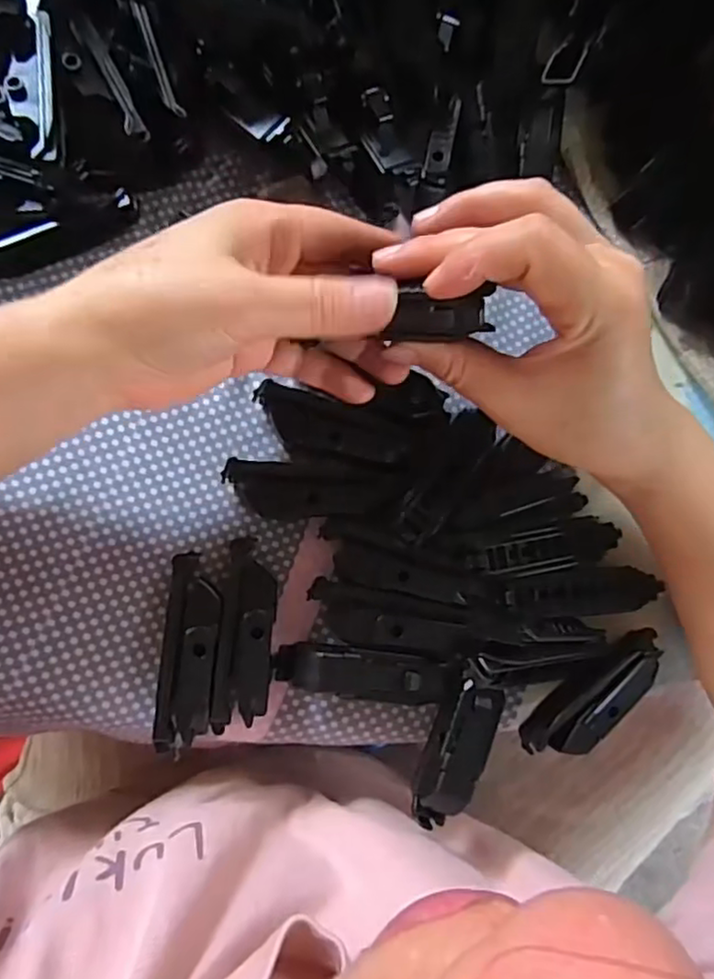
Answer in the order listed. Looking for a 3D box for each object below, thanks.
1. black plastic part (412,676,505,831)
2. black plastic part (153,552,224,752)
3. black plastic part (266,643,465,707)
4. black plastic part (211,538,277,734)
[{"bbox_3d":[0.042,0.117,0.289,0.025,0.022,0.066,21,80,-6],"label":"black plastic part"},{"bbox_3d":[-0.070,0.068,0.276,0.022,0.019,0.078,5,82,-8],"label":"black plastic part"},{"bbox_3d":[0.005,0.080,0.286,0.083,0.023,0.020,9,82,-8],"label":"black plastic part"},{"bbox_3d":[-0.047,0.062,0.282,0.022,0.022,0.077,6,82,-8],"label":"black plastic part"}]

